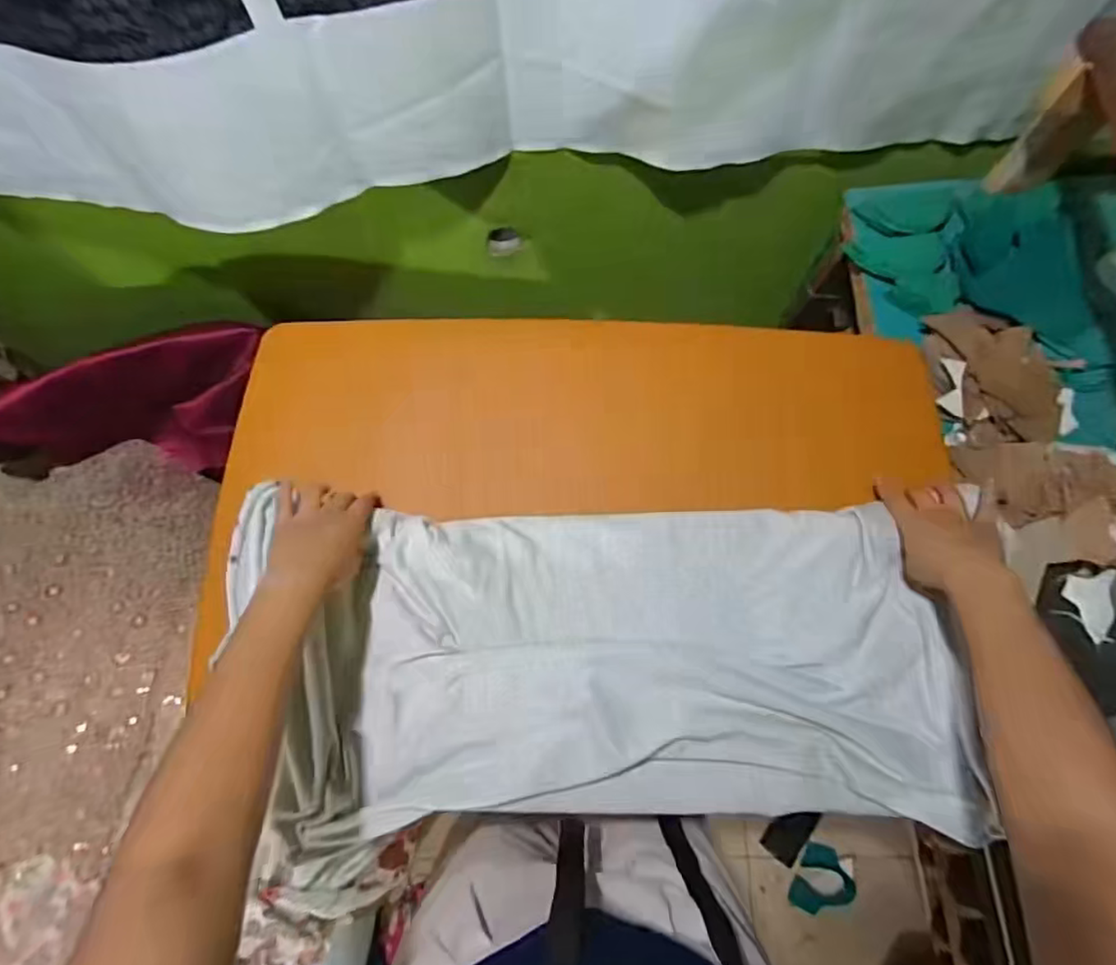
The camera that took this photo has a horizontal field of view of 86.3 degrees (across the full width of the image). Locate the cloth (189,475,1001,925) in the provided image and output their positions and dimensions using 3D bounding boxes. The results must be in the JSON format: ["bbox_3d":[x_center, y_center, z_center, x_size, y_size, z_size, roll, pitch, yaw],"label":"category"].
[{"bbox_3d":[0.038,0.171,0.538,0.630,0.048,0.292,-2,75,-2],"label":"cloth"}]

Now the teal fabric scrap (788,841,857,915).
[{"bbox_3d":[0.510,0.764,1.133,0.117,0.012,0.119,0,75,-1],"label":"teal fabric scrap"}]

